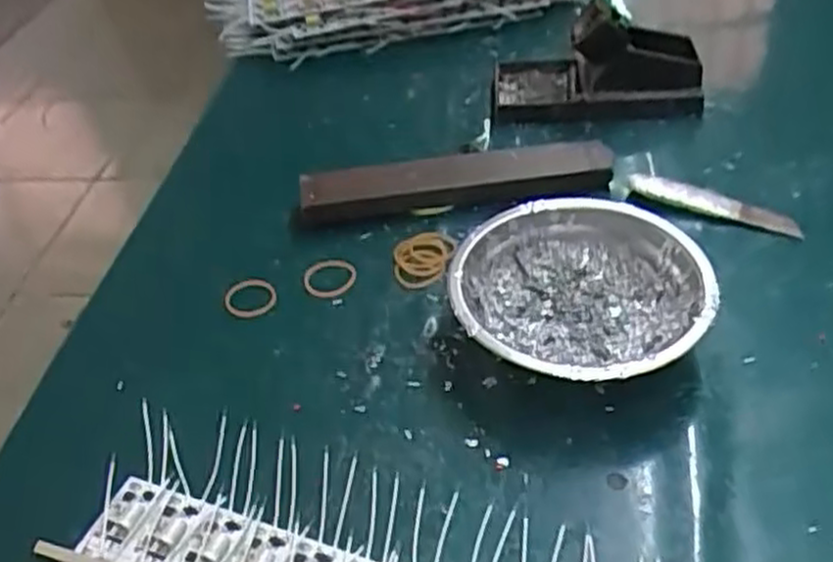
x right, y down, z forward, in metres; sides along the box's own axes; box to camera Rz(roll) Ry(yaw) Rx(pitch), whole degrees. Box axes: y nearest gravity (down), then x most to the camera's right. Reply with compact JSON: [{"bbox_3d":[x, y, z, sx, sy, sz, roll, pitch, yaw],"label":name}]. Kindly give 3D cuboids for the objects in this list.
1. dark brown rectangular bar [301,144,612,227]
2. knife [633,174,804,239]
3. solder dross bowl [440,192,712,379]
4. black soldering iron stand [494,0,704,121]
[{"bbox_3d":[0.026,-0.064,0.507,0.199,0.034,0.031,-6,43,-1],"label":"dark brown rectangular bar"},{"bbox_3d":[0.179,-0.046,0.473,0.100,0.022,0.015,13,46,18],"label":"knife"},{"bbox_3d":[0.082,0.013,0.402,0.122,0.049,0.119,-2,43,2],"label":"solder dross bowl"},{"bbox_3d":[0.130,-0.155,0.552,0.149,0.060,0.070,3,44,8],"label":"black soldering iron stand"}]

